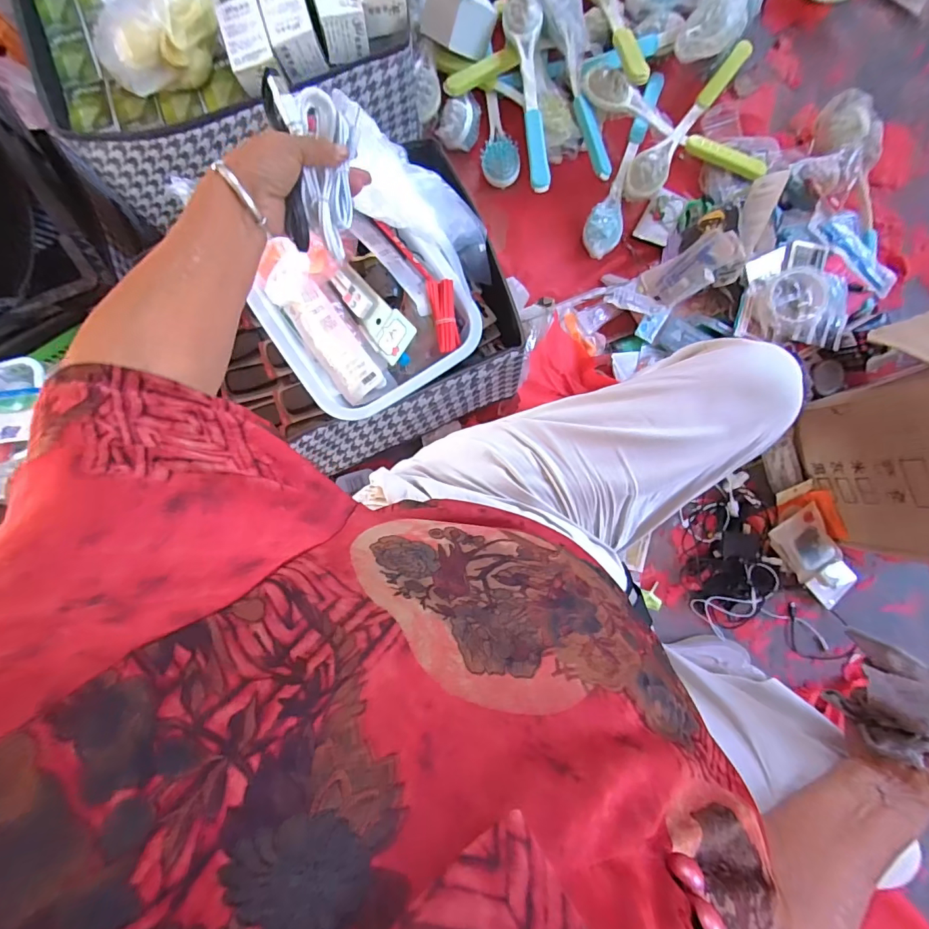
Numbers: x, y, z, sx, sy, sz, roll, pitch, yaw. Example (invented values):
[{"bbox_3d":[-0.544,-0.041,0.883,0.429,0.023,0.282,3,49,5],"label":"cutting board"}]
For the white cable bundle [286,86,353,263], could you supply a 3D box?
[{"bbox_3d":[-0.115,-0.242,0.380,0.043,0.041,0.132,-5,96,1],"label":"white cable bundle"}]

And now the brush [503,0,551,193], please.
[{"bbox_3d":[0.112,-0.624,0.751,0.063,0.045,0.359,-6,89,1],"label":"brush"}]

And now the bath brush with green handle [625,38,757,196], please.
[{"bbox_3d":[0.415,-0.617,0.804,0.066,0.062,0.359,41,90,2],"label":"bath brush with green handle"}]

